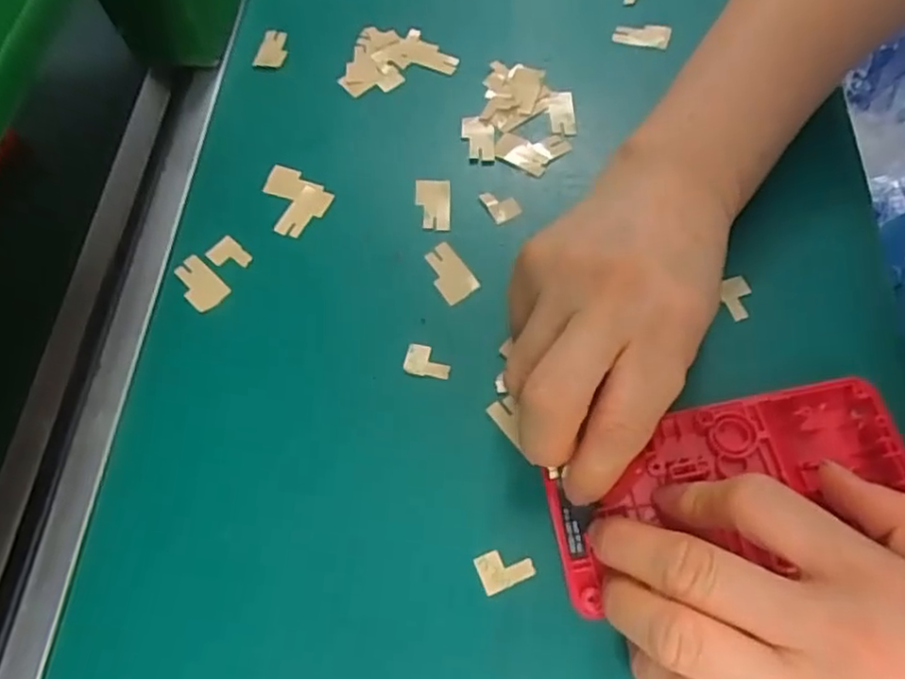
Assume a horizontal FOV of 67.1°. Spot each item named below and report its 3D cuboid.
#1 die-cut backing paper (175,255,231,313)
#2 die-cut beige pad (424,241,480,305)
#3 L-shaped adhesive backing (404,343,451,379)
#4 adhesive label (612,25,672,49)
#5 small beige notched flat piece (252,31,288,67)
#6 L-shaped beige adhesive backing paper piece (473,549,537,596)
[{"bbox_3d":[-0.109,-0.025,0.291,0.016,0.004,0.027,-42,68,-17],"label":"die-cut backing paper"},{"bbox_3d":[-0.002,-0.029,0.288,0.015,0.004,0.029,-29,65,-11],"label":"die-cut beige pad"},{"bbox_3d":[-0.009,0.008,0.271,0.018,0.004,0.013,10,64,8],"label":"L-shaped adhesive backing"},{"bbox_3d":[0.097,-0.154,0.348,0.028,0.007,0.010,3,63,5],"label":"adhesive label"},{"bbox_3d":[-0.094,-0.152,0.357,0.014,0.004,0.023,11,69,-1],"label":"small beige notched flat piece"},{"bbox_3d":[0.018,0.078,0.234,0.018,0.004,0.013,-21,63,-8],"label":"L-shaped beige adhesive backing paper piece"}]

